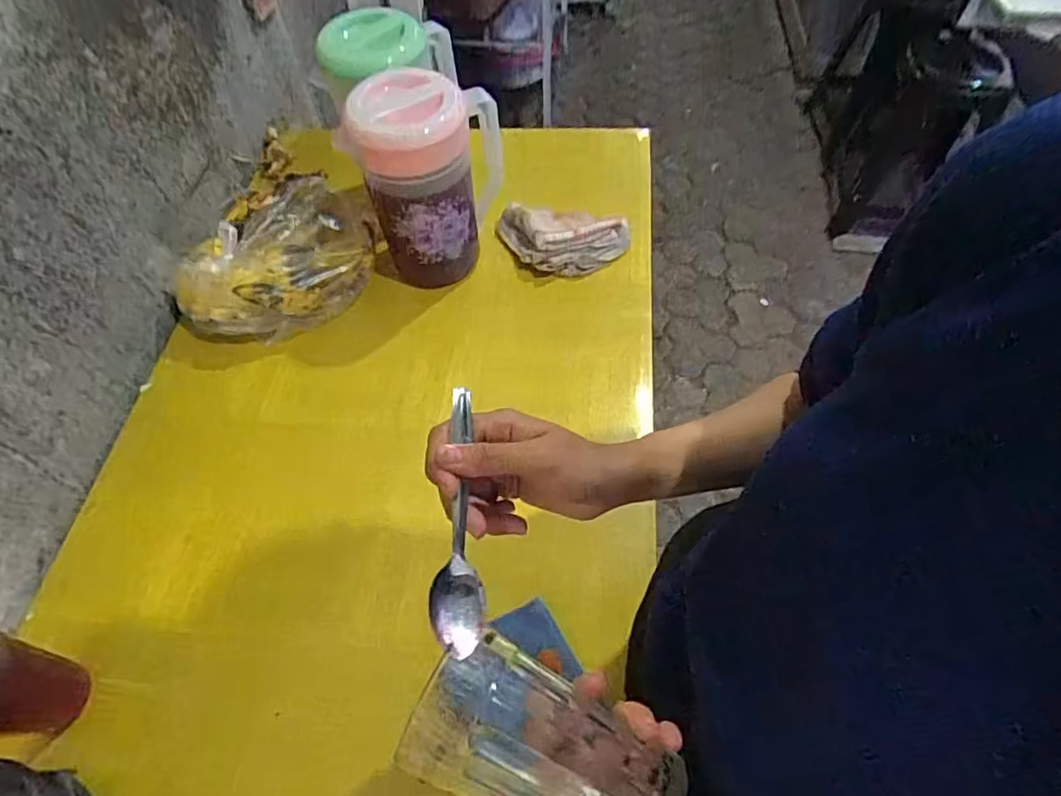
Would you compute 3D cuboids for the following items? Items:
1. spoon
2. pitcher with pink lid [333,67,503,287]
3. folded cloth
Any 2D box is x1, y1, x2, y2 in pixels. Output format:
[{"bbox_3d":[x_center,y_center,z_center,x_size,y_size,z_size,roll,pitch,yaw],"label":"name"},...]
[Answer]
[{"bbox_3d":[-0.038,0.061,0.320,0.027,0.013,0.135,-3,69,1],"label":"spoon"},{"bbox_3d":[-0.108,-0.234,0.706,0.152,0.233,0.103,-5,58,-2],"label":"pitcher with pink lid"},{"bbox_3d":[0.041,-0.205,0.791,0.165,0.054,0.094,3,57,5],"label":"folded cloth"}]

